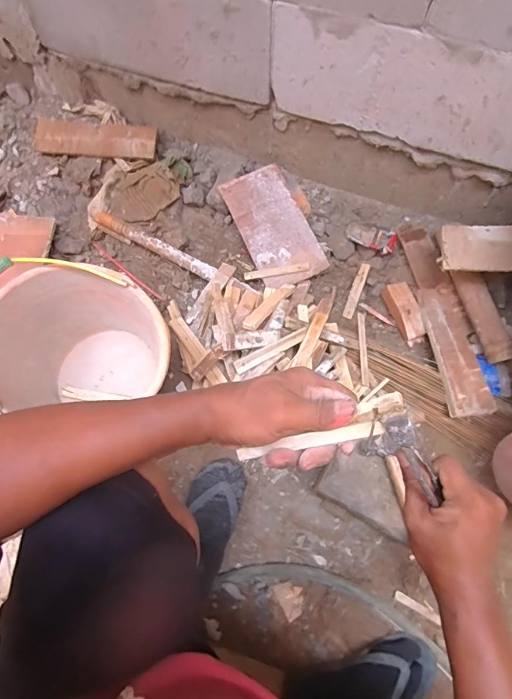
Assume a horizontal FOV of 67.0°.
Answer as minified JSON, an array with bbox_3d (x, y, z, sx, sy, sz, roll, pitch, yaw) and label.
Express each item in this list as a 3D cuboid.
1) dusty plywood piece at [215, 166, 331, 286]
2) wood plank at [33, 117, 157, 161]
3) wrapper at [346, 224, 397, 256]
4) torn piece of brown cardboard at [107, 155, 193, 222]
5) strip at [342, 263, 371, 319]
[{"bbox_3d":[0.043,-0.308,0.969,0.160,0.012,0.308,-24,83,-5],"label":"dusty plywood piece"},{"bbox_3d":[-0.440,-0.573,1.054,0.344,0.027,0.123,3,68,1],"label":"wood plank"},{"bbox_3d":[0.296,-0.290,0.993,0.127,0.018,0.073,28,71,11],"label":"wrapper"},{"bbox_3d":[-0.274,-0.425,1.018,0.144,0.023,0.231,28,71,11],"label":"torn piece of brown cardboard"},{"bbox_3d":[0.247,-0.145,0.949,0.026,0.010,0.157,21,69,8],"label":"strip"}]

